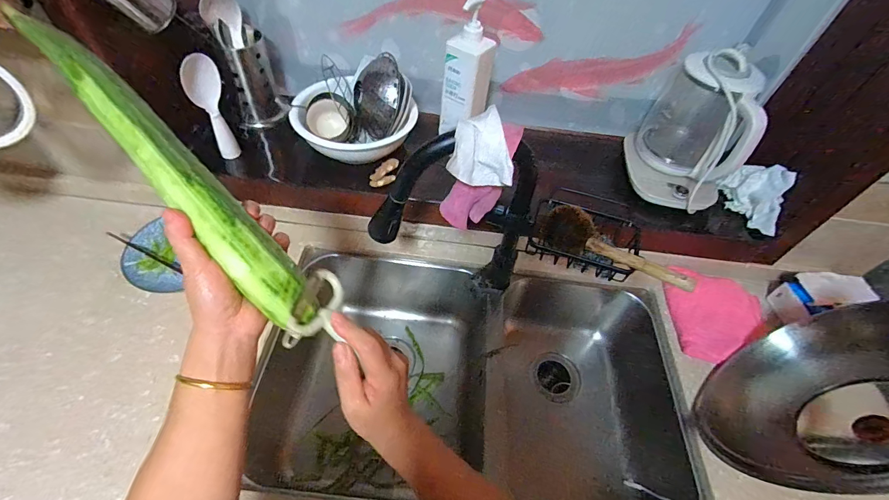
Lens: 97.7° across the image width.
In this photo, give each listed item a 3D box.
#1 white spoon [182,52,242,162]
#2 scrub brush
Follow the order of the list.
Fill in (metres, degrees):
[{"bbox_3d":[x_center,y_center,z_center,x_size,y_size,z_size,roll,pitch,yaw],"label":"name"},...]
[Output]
[{"bbox_3d":[-0.423,-0.256,0.715,0.013,0.204,0.061,40,58,22],"label":"white spoon"},{"bbox_3d":[0.258,-0.002,0.601,0.232,0.064,0.043,30,54,31],"label":"scrub brush"}]

